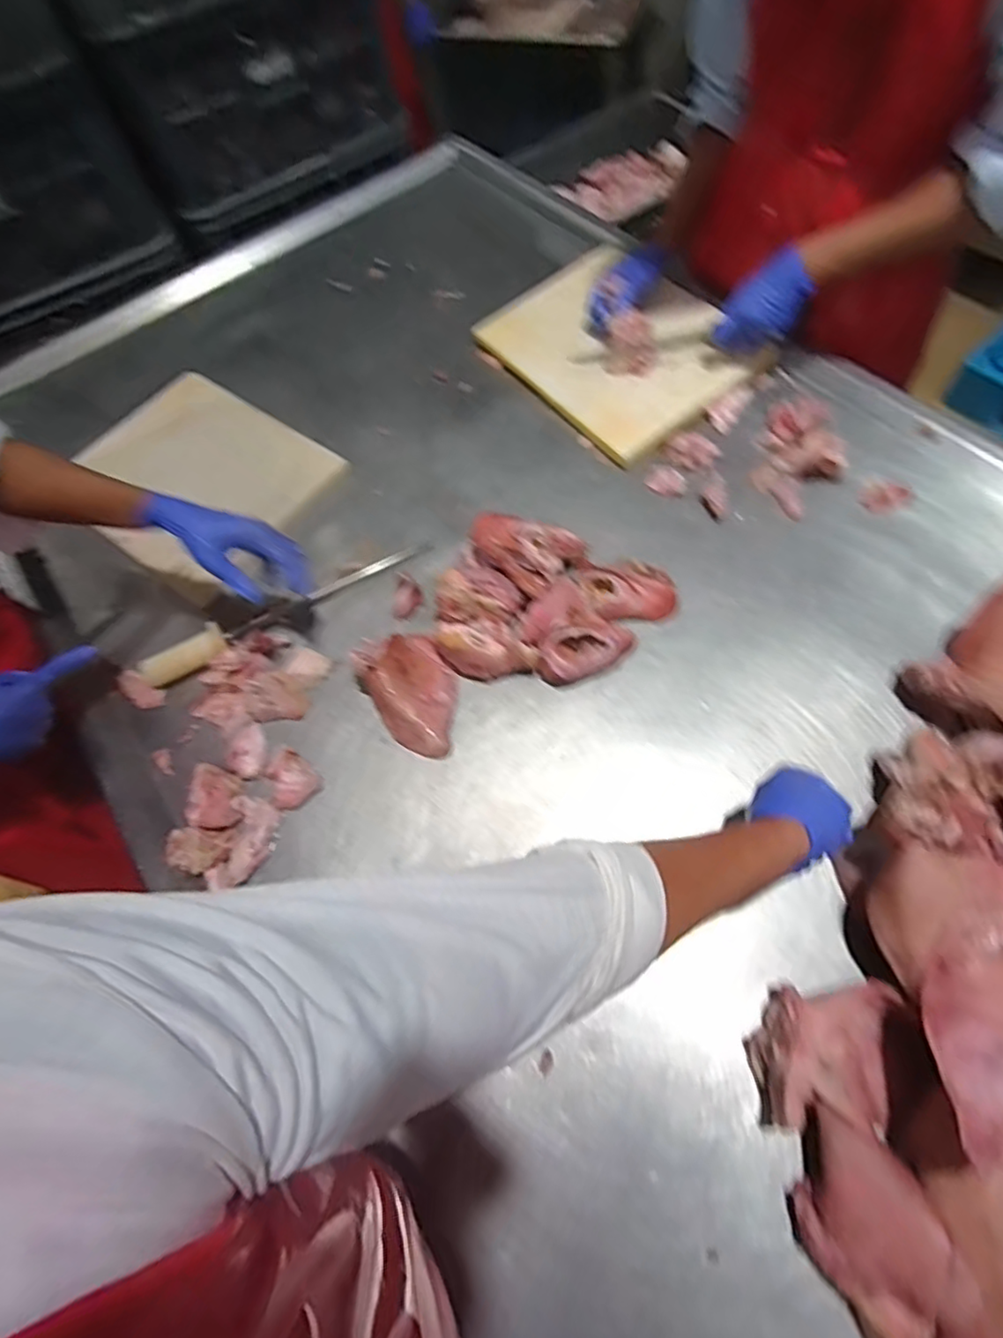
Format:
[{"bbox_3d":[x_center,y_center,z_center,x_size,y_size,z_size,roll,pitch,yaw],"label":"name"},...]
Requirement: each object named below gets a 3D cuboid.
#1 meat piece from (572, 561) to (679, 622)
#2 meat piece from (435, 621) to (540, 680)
[{"bbox_3d":[0.158,-0.095,0.774,0.131,0.052,0.067,9,65,10],"label":"meat piece"},{"bbox_3d":[-0.018,-0.023,0.739,0.122,0.051,0.056,-3,64,6],"label":"meat piece"}]

